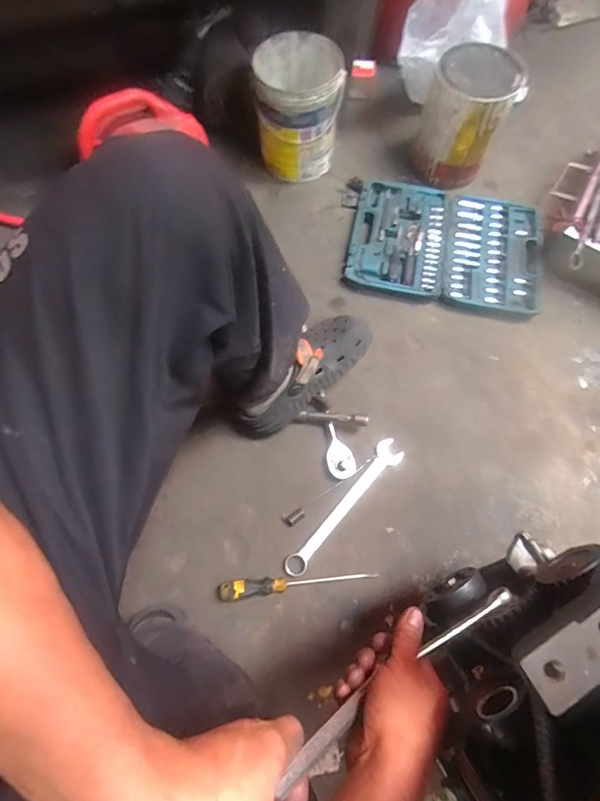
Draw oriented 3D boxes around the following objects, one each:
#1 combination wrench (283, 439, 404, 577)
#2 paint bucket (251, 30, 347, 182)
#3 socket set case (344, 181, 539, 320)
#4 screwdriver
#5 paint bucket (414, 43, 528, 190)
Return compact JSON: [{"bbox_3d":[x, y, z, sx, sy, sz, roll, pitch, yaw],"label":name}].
[{"bbox_3d":[0.080,0.181,0.703,0.044,0.009,0.284,39,74,11],"label":"combination wrench"},{"bbox_3d":[-0.005,-0.620,0.893,0.178,0.195,0.185,1,71,-2],"label":"paint bucket"},{"bbox_3d":[0.299,-0.325,0.868,0.392,0.034,0.292,11,71,2],"label":"socket set case"},{"bbox_3d":[-0.005,0.286,0.655,0.251,0.025,0.030,-8,71,-4],"label":"screwdriver"},{"bbox_3d":[0.344,-0.603,0.879,0.162,0.182,0.187,14,71,3],"label":"paint bucket"}]

